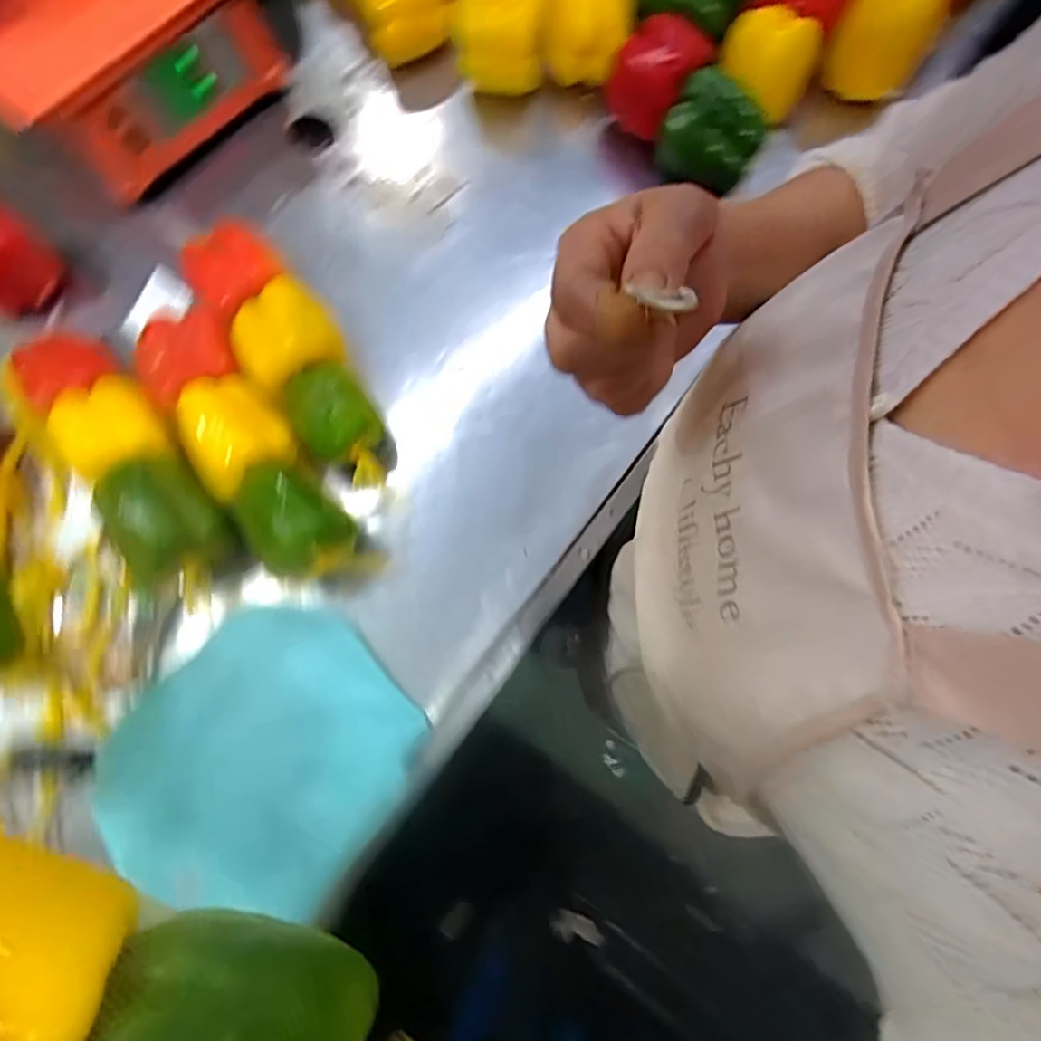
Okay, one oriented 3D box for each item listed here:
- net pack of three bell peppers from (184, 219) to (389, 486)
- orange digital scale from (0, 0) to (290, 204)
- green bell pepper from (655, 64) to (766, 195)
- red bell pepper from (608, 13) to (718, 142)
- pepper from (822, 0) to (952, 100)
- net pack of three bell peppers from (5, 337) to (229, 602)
[{"bbox_3d":[-0.209,-0.153,0.544,0.086,0.087,0.262,-37,80,-8],"label":"net pack of three bell peppers"},{"bbox_3d":[-0.410,-0.507,0.594,0.295,0.140,0.207,-40,81,-8],"label":"orange digital scale"},{"bbox_3d":[0.203,-0.409,0.596,0.100,0.069,0.081,25,79,5],"label":"green bell pepper"},{"bbox_3d":[0.142,-0.465,0.595,0.097,0.065,0.081,21,78,4],"label":"red bell pepper"},{"bbox_3d":[0.386,-0.515,0.602,0.094,0.098,0.075,35,80,7],"label":"pepper"},{"bbox_3d":[-0.349,-0.038,0.518,0.091,0.068,0.238,-35,80,-7],"label":"net pack of three bell peppers"}]

